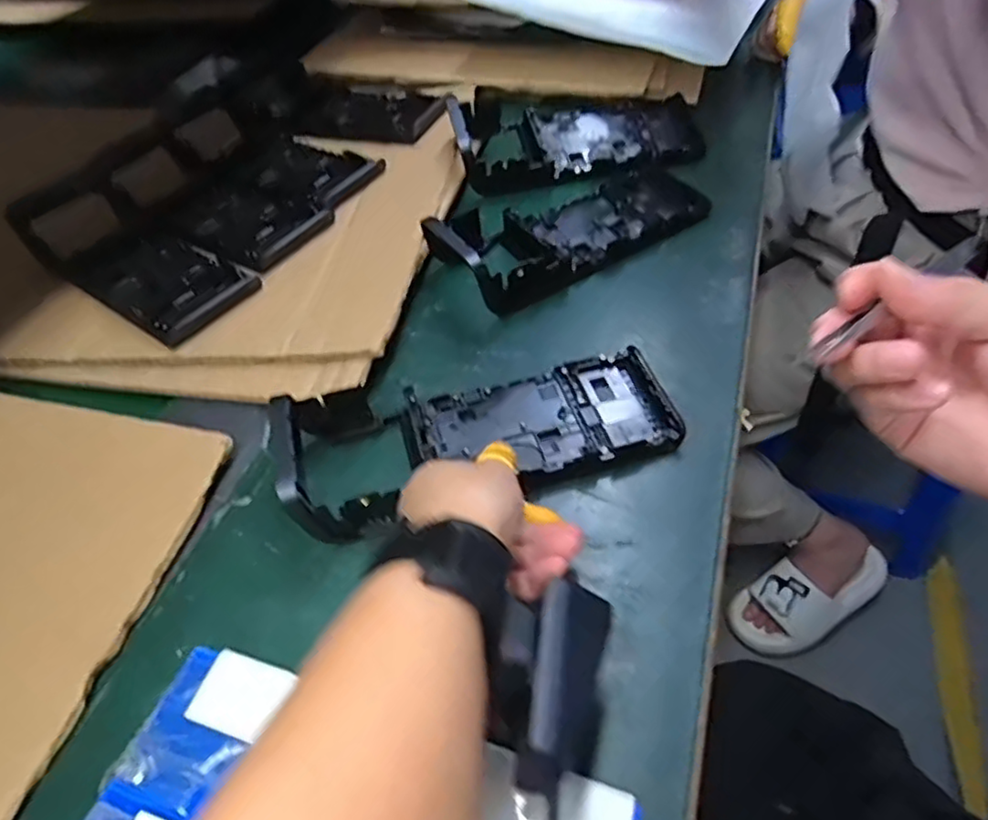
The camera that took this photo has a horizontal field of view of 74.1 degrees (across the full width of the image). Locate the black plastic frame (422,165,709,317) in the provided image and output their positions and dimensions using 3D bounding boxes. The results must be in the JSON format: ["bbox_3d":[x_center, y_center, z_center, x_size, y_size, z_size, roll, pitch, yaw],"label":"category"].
[{"bbox_3d":[0.057,-0.145,0.477,0.215,0.052,0.090,-28,52,-15],"label":"black plastic frame"}]

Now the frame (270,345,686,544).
[{"bbox_3d":[-0.009,0.006,0.371,0.214,0.045,0.099,-10,51,-12],"label":"frame"}]

